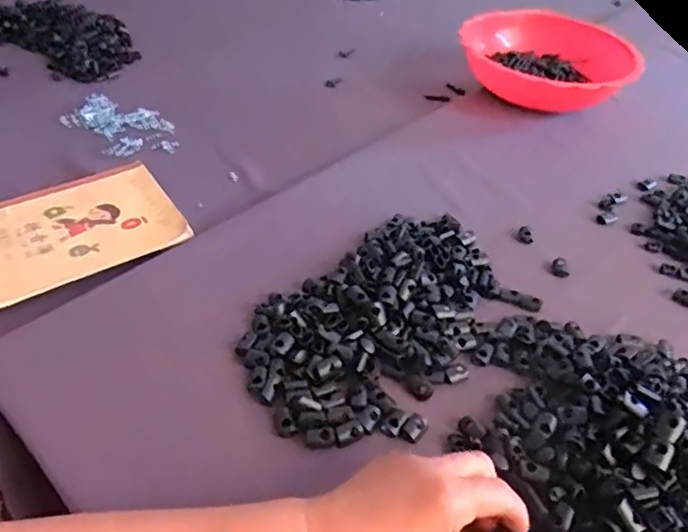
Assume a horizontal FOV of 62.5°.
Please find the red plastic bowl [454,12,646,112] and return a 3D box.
[{"bbox_3d":[0.292,-0.293,0.818,0.211,0.103,0.211,4,42,-4],"label":"red plastic bowl"}]

